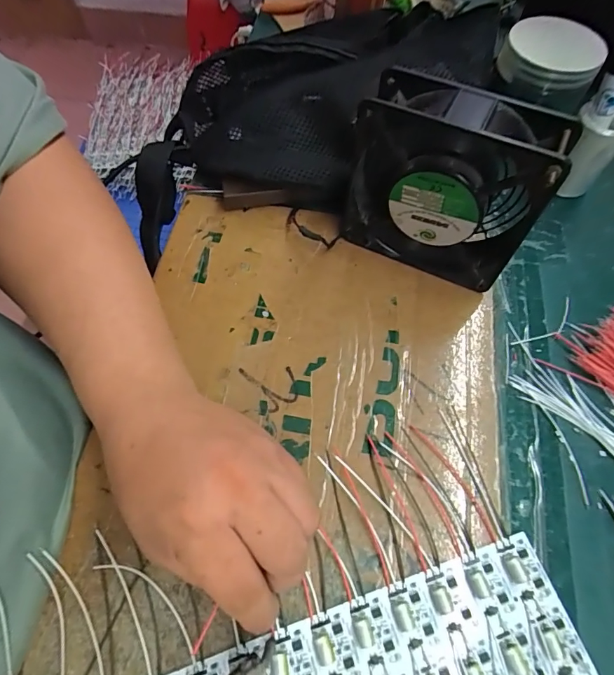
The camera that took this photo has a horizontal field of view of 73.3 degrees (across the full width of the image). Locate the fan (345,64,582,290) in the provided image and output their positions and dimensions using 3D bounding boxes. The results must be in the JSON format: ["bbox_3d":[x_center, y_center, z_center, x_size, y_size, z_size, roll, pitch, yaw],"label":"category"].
[{"bbox_3d":[0.089,-0.098,0.280,0.119,0.122,0.042,29,67,14],"label":"fan"}]

